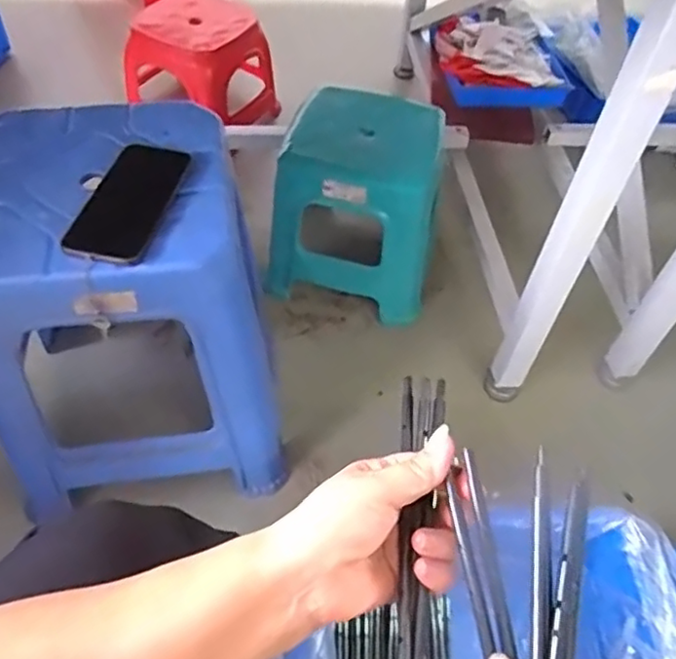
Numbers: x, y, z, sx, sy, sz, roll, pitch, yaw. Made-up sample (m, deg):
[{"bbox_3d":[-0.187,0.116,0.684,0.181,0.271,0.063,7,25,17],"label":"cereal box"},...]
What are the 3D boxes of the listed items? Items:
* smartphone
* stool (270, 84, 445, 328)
[{"bbox_3d":[-0.205,-0.128,0.631,0.076,0.016,0.153,12,52,4],"label":"smartphone"},{"bbox_3d":[0.031,-0.207,1.065,0.255,0.251,0.242,9,52,2],"label":"stool"}]

